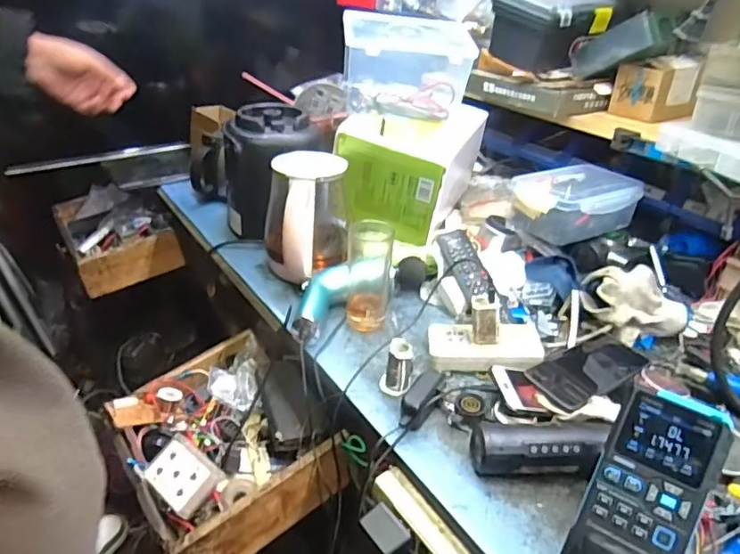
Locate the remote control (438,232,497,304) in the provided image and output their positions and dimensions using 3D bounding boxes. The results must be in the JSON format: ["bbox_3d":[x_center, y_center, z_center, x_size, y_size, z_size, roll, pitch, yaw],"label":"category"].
[{"bbox_3d":[0.147,-0.018,0.847,0.052,0.022,0.137,-9,56,-20],"label":"remote control"}]

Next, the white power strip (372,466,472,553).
[{"bbox_3d":[0.065,0.276,0.565,0.033,0.051,0.170,-17,36,-32],"label":"white power strip"}]

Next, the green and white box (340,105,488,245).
[{"bbox_3d":[0.076,-0.197,0.988,0.190,0.178,0.230,15,31,19],"label":"green and white box"}]

